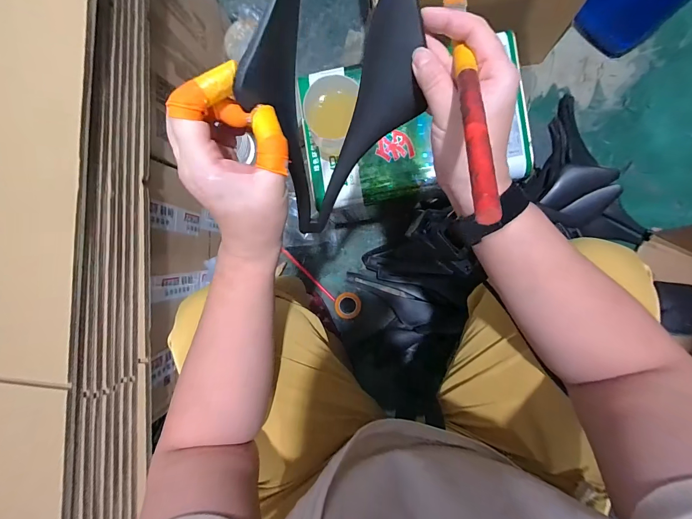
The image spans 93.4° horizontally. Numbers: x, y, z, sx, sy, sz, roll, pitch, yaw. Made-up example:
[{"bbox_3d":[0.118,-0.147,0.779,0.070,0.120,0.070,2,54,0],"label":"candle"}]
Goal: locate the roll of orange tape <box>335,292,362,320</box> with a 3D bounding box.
[{"bbox_3d":[0.006,0.109,0.777,0.062,0.026,0.063,0,90,7],"label":"roll of orange tape"}]

